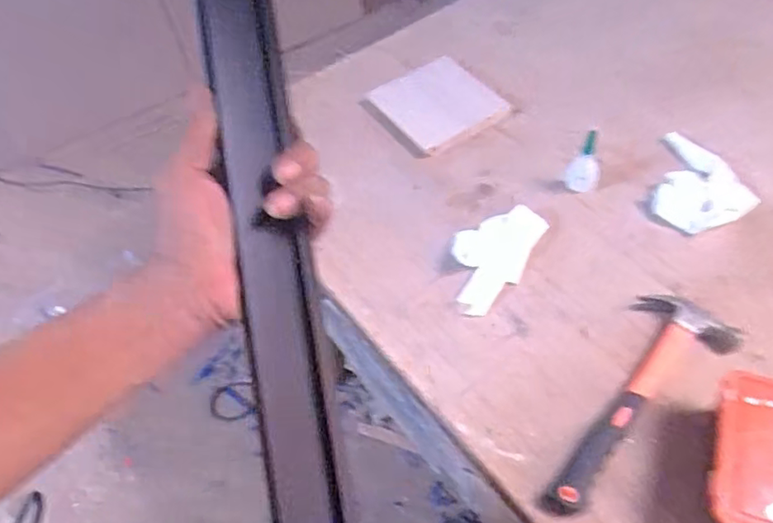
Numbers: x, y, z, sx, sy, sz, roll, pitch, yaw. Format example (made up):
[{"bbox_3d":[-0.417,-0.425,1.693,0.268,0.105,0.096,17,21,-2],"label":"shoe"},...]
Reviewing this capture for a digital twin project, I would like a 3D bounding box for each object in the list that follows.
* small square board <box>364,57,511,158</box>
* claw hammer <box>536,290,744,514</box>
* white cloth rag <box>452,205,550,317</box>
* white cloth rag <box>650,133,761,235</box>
[{"bbox_3d":[0.074,-0.233,0.874,0.143,0.021,0.165,-35,58,-20],"label":"small square board"},{"bbox_3d":[0.237,0.136,0.584,0.096,0.024,0.260,35,63,26],"label":"claw hammer"},{"bbox_3d":[0.123,-0.008,0.714,0.086,0.013,0.157,24,58,21],"label":"white cloth rag"},{"bbox_3d":[0.370,-0.100,0.750,0.112,0.028,0.147,-23,55,-13],"label":"white cloth rag"}]

